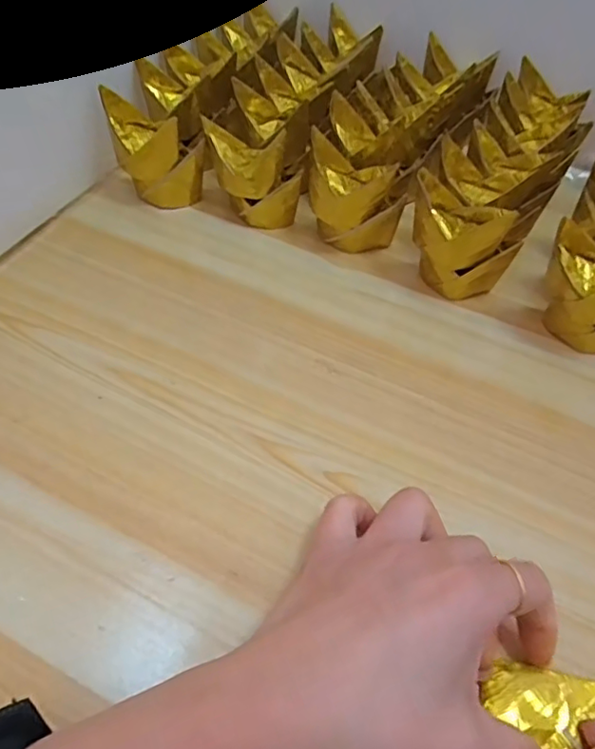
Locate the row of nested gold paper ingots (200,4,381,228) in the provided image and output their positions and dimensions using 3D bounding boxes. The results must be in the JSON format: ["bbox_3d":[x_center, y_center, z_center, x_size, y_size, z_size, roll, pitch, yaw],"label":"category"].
[{"bbox_3d":[0.004,-0.195,0.426,0.073,0.066,0.205,18,52,10],"label":"row of nested gold paper ingots"}]

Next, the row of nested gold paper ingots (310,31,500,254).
[{"bbox_3d":[0.072,-0.168,0.410,0.083,0.062,0.206,22,53,13],"label":"row of nested gold paper ingots"}]

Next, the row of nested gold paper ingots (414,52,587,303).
[{"bbox_3d":[0.140,-0.135,0.393,0.074,0.064,0.213,28,55,18],"label":"row of nested gold paper ingots"}]

